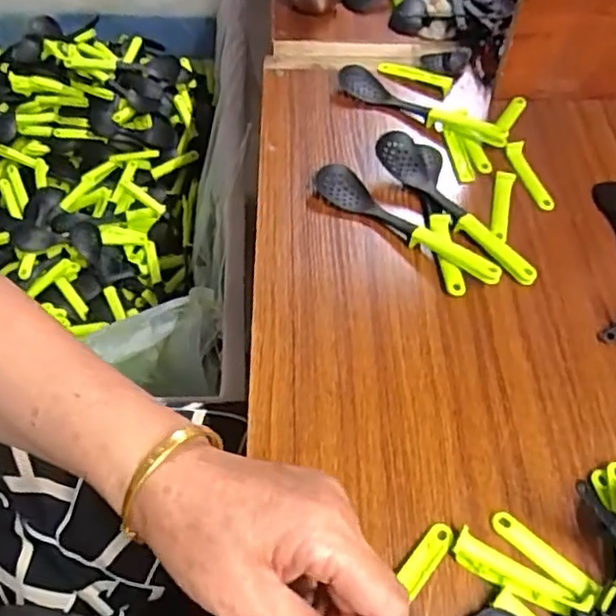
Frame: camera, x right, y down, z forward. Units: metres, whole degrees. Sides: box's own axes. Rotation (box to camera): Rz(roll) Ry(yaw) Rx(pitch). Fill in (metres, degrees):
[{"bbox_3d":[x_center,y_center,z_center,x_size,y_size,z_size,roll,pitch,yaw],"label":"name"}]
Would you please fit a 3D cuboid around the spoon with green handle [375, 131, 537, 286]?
[{"bbox_3d":[0.123,-0.086,0.547,0.034,0.028,0.172,-30,61,-21],"label":"spoon with green handle"}]

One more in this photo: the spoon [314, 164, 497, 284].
[{"bbox_3d":[0.075,-0.066,0.537,0.031,0.018,0.174,-38,64,-25],"label":"spoon"}]

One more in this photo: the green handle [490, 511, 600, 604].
[{"bbox_3d":[0.142,0.147,0.396,0.068,0.006,0.015,38,62,22],"label":"green handle"}]

